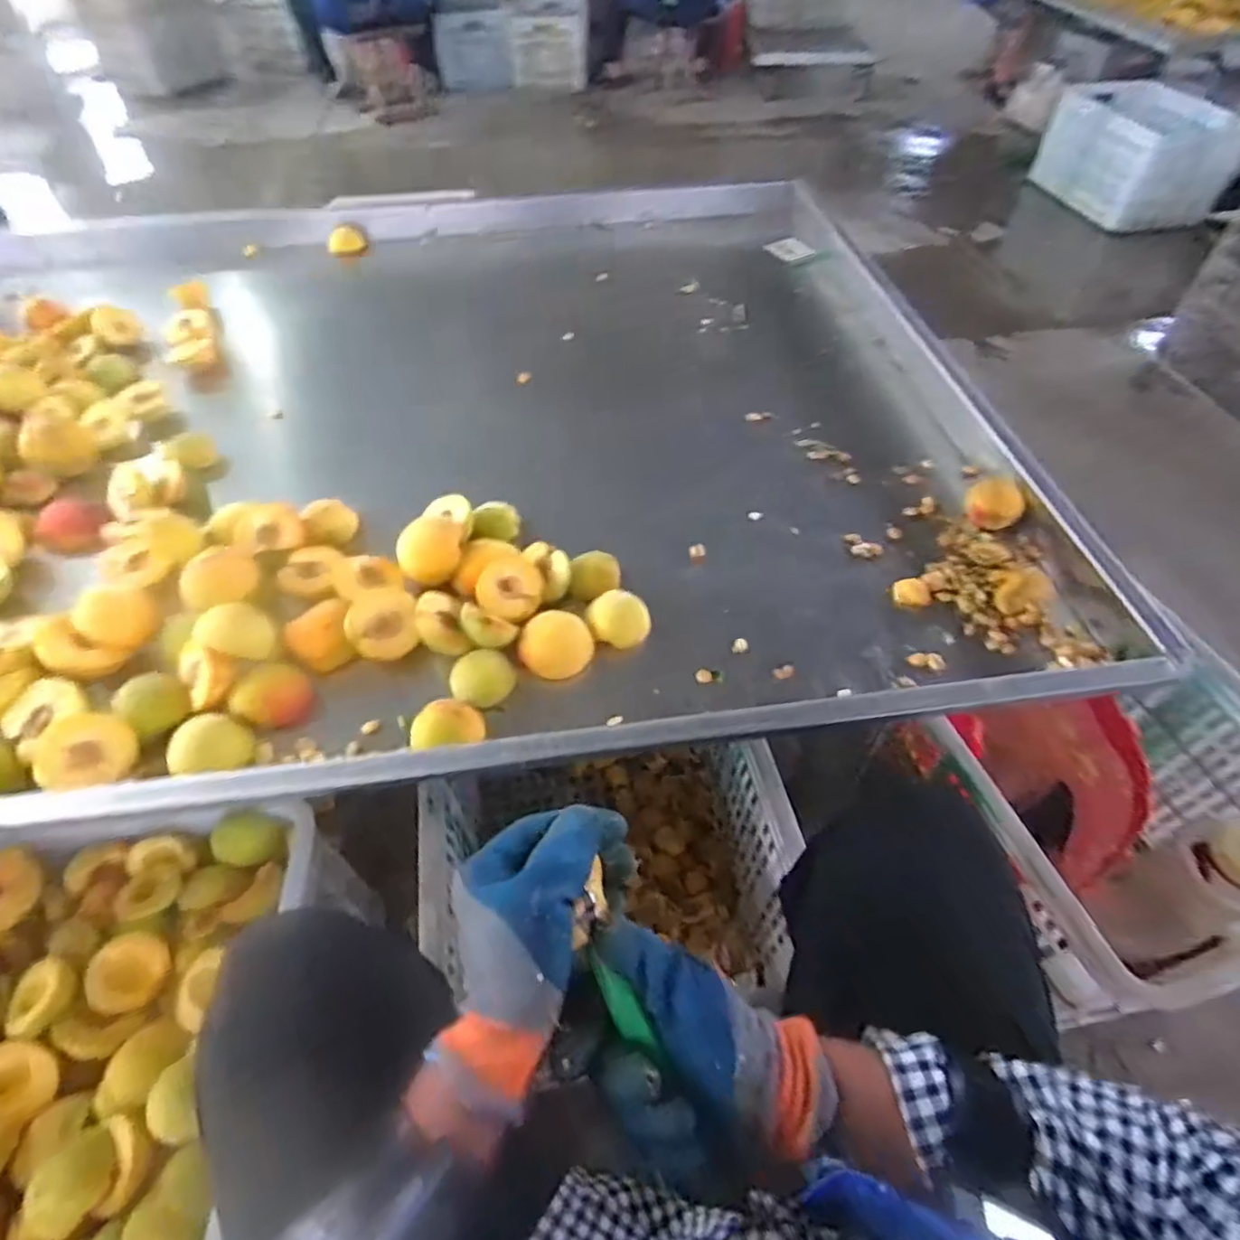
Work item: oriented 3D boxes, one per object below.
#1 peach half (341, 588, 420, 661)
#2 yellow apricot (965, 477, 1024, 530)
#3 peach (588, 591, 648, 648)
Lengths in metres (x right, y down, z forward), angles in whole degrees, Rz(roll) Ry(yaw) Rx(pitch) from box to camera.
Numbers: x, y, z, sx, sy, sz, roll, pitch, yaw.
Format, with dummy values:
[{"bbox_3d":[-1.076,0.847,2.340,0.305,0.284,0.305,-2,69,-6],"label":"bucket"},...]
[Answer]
[{"bbox_3d":[-0.212,0.009,0.604,0.062,0.045,0.059,1,52,-1],"label":"peach half"},{"bbox_3d":[0.400,-0.126,0.706,0.050,0.042,0.050,23,55,16],"label":"yellow apricot"},{"bbox_3d":[-0.003,0.004,0.622,0.060,0.042,0.049,8,52,5],"label":"peach"}]

